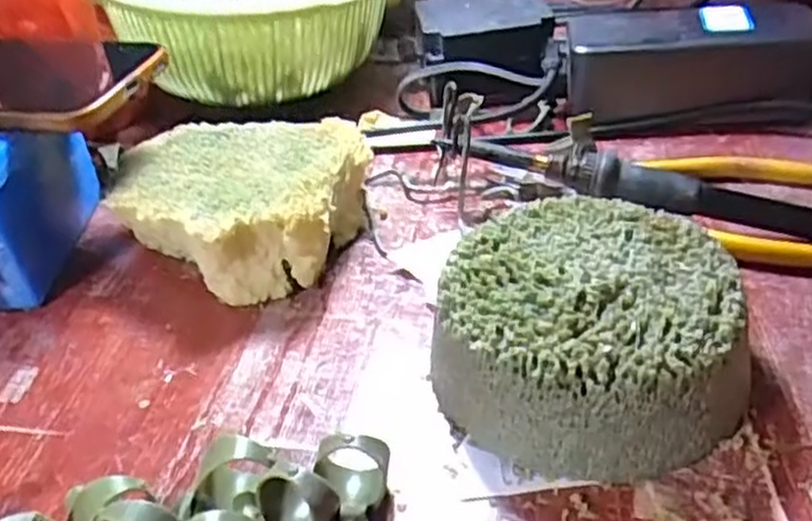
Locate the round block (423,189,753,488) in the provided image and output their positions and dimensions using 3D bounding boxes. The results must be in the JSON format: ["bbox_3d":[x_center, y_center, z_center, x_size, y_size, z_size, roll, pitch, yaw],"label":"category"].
[{"bbox_3d":[0.061,0.025,0.272,0.099,0.046,0.093,-5,36,4],"label":"round block"}]

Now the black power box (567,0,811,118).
[{"bbox_3d":[0.156,-0.111,0.429,0.126,0.053,0.063,0,37,10],"label":"black power box"}]

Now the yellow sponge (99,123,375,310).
[{"bbox_3d":[-0.080,-0.024,0.364,0.117,0.044,0.100,1,37,12],"label":"yellow sponge"}]

